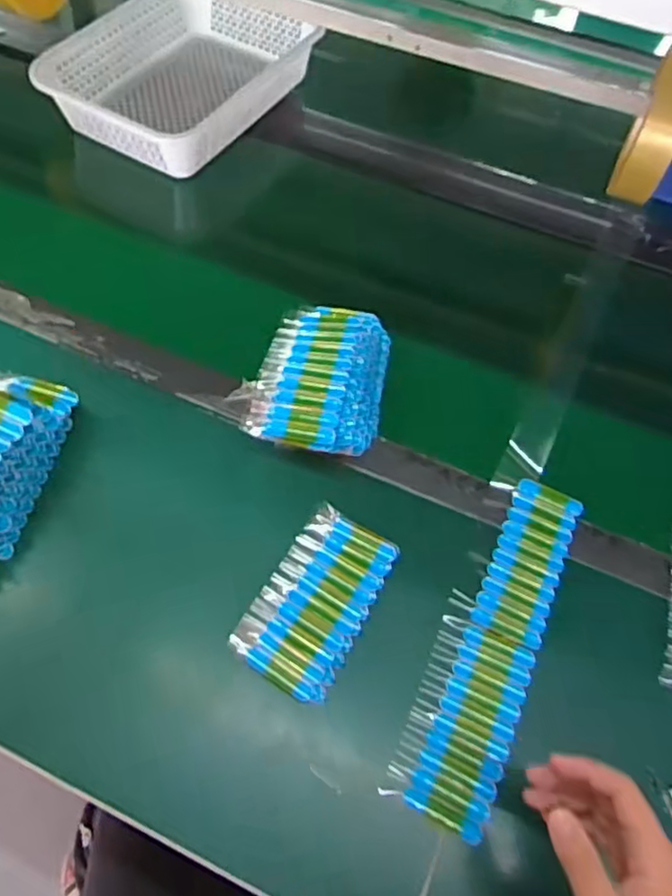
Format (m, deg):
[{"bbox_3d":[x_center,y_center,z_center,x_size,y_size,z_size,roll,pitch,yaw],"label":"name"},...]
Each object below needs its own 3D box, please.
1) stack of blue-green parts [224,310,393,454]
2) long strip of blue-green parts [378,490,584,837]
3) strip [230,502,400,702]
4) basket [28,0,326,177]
[{"bbox_3d":[-0.016,-0.072,0.654,0.131,0.063,0.183,9,58,2],"label":"stack of blue-green parts"},{"bbox_3d":[0.137,0.161,0.566,0.079,0.010,0.306,24,60,11],"label":"long strip of blue-green parts"},{"bbox_3d":[-0.015,0.128,0.564,0.090,0.011,0.154,25,60,12],"label":"strip"},{"bbox_3d":[-0.209,-0.527,0.924,0.260,0.085,0.356,32,62,15],"label":"basket"}]

